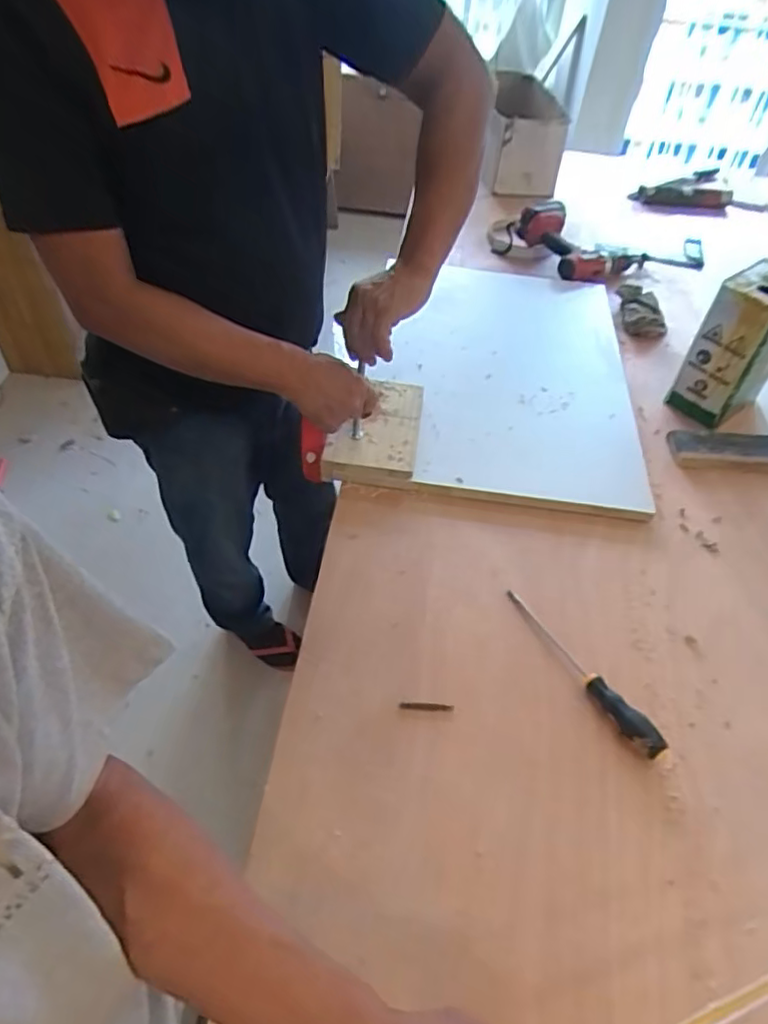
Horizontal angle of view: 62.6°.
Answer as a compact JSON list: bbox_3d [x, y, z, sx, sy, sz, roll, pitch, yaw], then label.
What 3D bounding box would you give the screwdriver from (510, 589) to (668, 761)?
[{"bbox_3d":[0.226,0.177,0.736,0.027,0.031,0.249,-23,53,-23],"label":"screwdriver"}]

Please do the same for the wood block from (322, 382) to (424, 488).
[{"bbox_3d":[-0.013,-0.130,0.979,0.131,0.033,0.207,8,47,2],"label":"wood block"}]

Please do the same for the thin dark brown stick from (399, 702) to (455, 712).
[{"bbox_3d":[0.048,0.217,0.704,0.060,0.004,0.008,3,50,-1],"label":"thin dark brown stick"}]

